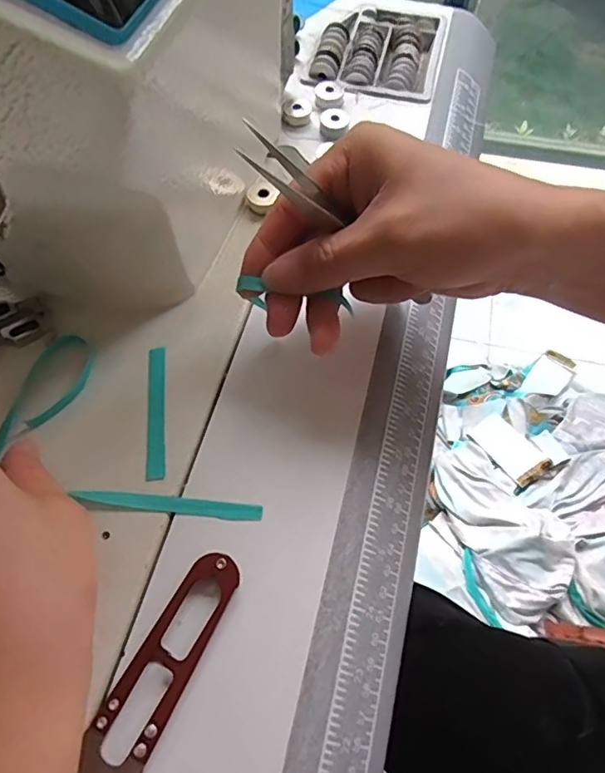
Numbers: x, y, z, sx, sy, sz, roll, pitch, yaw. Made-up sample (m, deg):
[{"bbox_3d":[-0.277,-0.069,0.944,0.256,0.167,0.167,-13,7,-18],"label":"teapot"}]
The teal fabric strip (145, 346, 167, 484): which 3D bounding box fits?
[{"bbox_3d":[-0.074,0.012,0.267,0.010,0.004,0.072,-5,62,-2],"label":"teal fabric strip"}]

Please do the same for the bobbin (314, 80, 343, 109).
[{"bbox_3d":[0.018,-0.210,0.377,0.020,0.009,0.021,0,62,0],"label":"bobbin"}]

